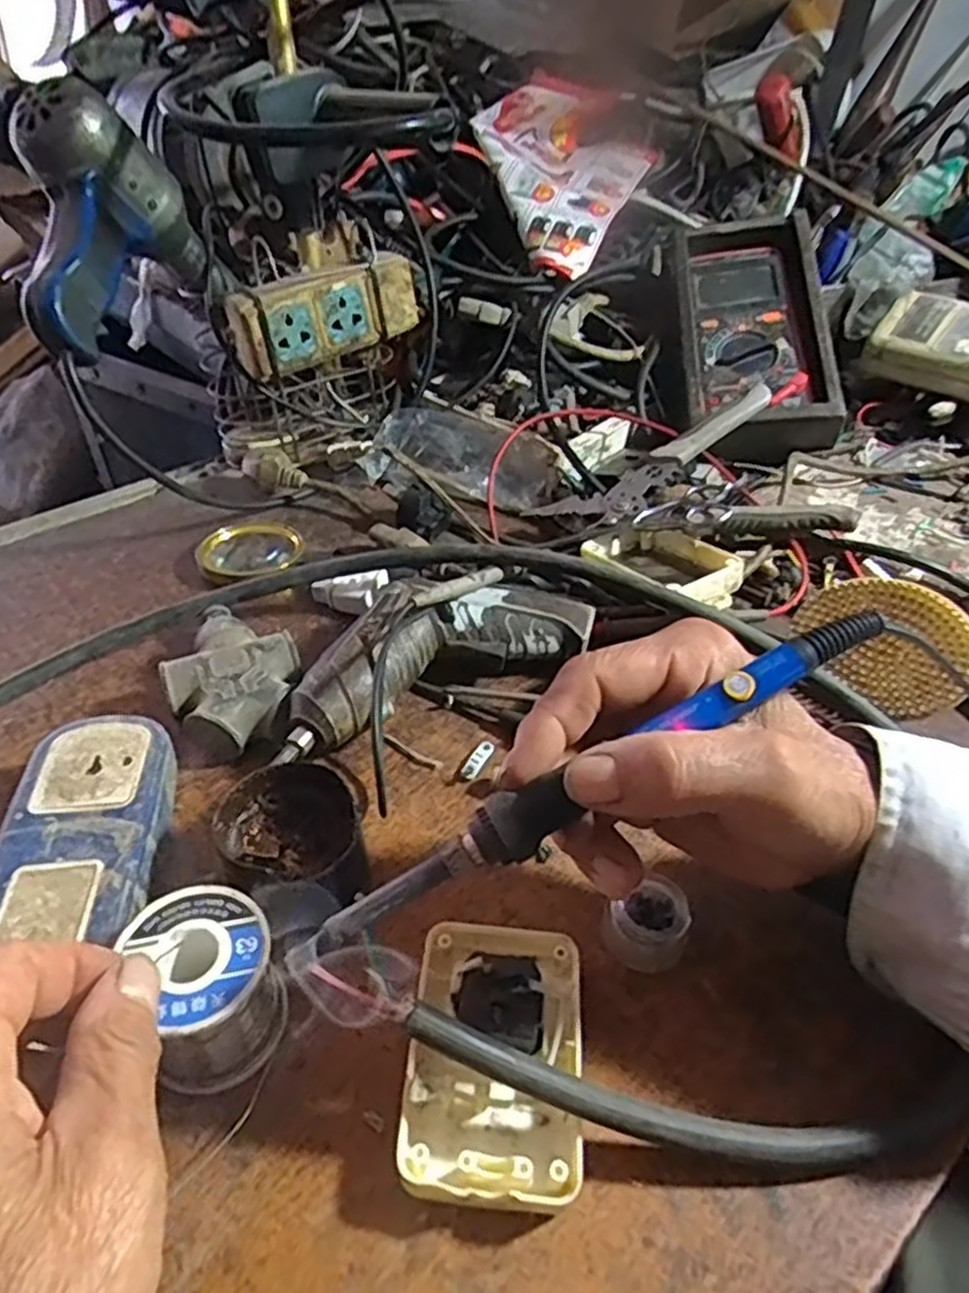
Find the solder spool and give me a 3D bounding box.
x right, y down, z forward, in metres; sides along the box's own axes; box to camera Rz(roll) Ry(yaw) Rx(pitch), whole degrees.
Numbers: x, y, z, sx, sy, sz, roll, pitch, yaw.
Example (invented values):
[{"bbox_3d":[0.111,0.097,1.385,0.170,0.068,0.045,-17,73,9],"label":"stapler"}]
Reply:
[{"bbox_3d":[-0.096,0.120,0.273,0.044,0.047,0.051,-19,45,-18],"label":"solder spool"}]

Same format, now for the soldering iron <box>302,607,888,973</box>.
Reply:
[{"bbox_3d":[0.034,0.044,0.242,0.215,0.019,0.015,-30,47,-5],"label":"soldering iron"}]

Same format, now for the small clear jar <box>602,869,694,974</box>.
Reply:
[{"bbox_3d":[0.067,0.113,0.312,0.030,0.021,0.030,-1,42,1],"label":"small clear jar"}]

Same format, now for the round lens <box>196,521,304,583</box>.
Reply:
[{"bbox_3d":[-0.153,-0.067,0.517,0.058,0.016,0.067,18,46,20],"label":"round lens"}]

